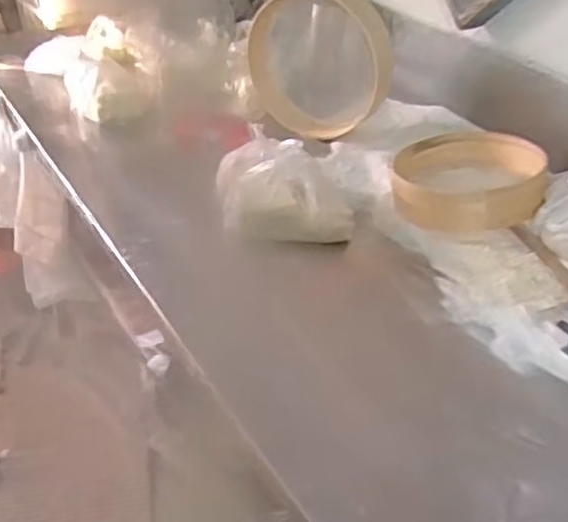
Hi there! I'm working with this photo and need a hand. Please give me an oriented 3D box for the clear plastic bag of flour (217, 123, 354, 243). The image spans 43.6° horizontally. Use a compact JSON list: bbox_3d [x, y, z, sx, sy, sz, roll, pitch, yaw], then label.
[{"bbox_3d":[0.000,-0.122,1.149,0.204,0.136,0.187,-1,35,-5],"label":"clear plastic bag of flour"}]

